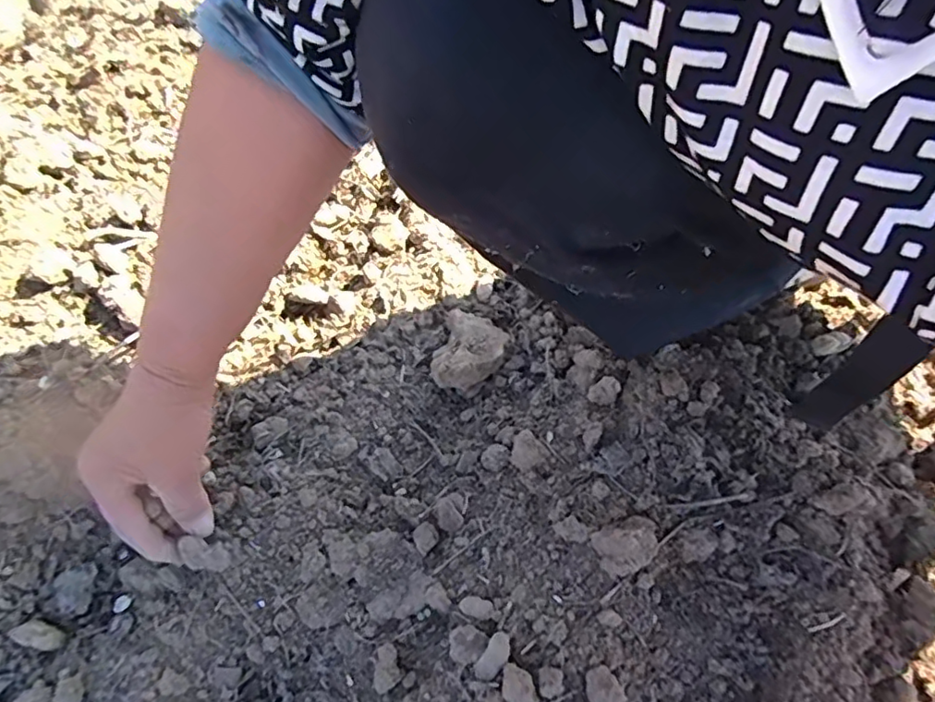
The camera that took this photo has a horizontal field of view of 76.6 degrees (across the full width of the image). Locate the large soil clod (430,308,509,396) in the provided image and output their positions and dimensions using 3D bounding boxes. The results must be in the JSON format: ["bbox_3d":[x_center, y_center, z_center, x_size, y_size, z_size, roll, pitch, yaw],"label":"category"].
[{"bbox_3d":[0.002,-0.003,0.526,0.059,0.037,0.092,16,58,2],"label":"large soil clod"}]

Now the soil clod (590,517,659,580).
[{"bbox_3d":[0.112,0.132,0.408,0.048,0.027,0.033,-18,63,-17],"label":"soil clod"}]

